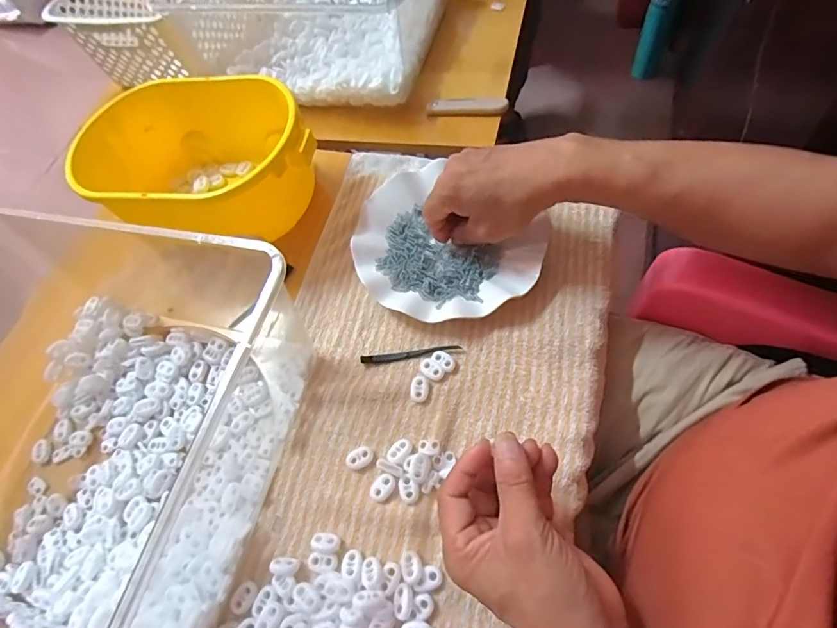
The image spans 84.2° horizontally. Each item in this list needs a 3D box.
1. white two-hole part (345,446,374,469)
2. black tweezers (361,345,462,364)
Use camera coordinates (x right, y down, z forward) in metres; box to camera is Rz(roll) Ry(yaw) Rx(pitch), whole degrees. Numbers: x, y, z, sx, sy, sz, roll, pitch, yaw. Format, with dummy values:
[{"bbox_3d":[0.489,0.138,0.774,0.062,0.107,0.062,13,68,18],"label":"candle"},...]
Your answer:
[{"bbox_3d":[-0.048,0.117,0.379,0.023,0.004,0.015,-25,61,-4],"label":"white two-hole part"},{"bbox_3d":[-0.007,0.035,0.411,0.087,0.011,0.008,-7,61,6],"label":"black tweezers"}]

